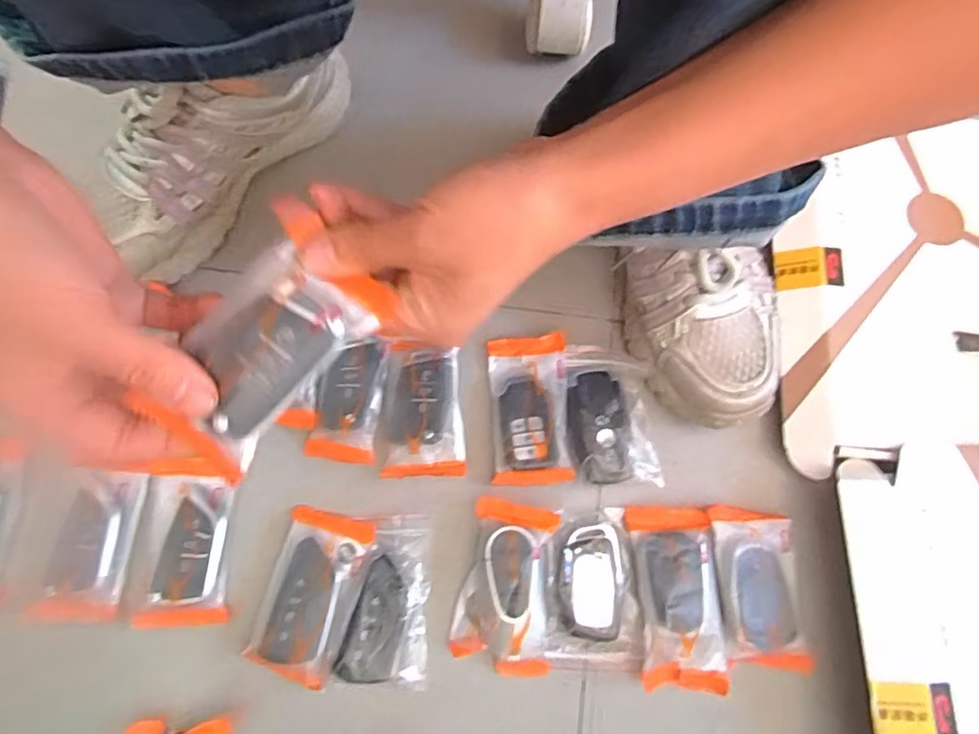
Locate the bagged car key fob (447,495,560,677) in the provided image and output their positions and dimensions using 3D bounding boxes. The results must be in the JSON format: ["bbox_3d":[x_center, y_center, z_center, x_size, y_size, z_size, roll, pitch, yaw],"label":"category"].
[{"bbox_3d":[0.009,0.135,0.357,0.057,0.015,0.099,6,75,0],"label":"bagged car key fob"}]

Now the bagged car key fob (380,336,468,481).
[{"bbox_3d":[-0.044,0.028,0.384,0.050,0.015,0.088,-1,75,-2],"label":"bagged car key fob"}]

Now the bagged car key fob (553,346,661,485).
[{"bbox_3d":[0.079,0.031,0.384,0.060,0.012,0.091,-2,75,-2],"label":"bagged car key fob"}]

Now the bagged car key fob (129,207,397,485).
[{"bbox_3d":[-0.087,-0.008,0.223,0.051,0.023,0.093,39,79,12],"label":"bagged car key fob"}]

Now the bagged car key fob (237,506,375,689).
[{"bbox_3d":[-0.112,0.139,0.354,0.052,0.011,0.095,16,75,3],"label":"bagged car key fob"}]

